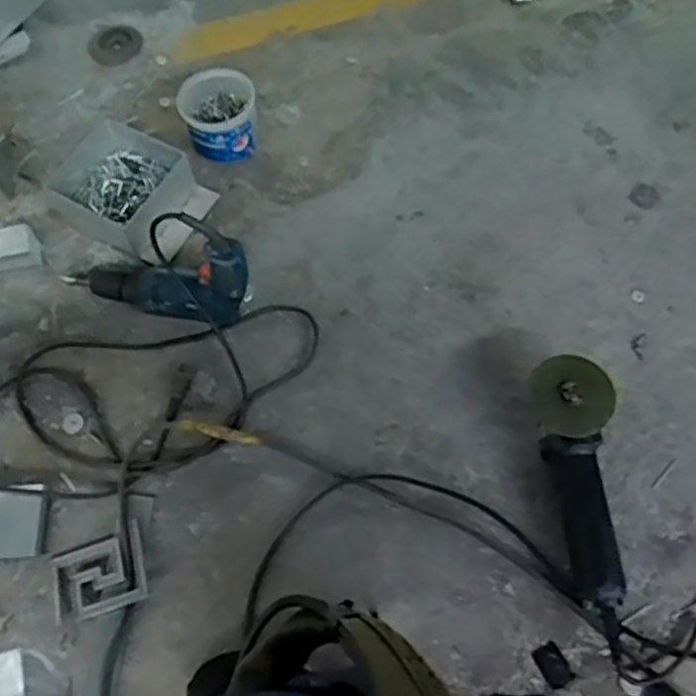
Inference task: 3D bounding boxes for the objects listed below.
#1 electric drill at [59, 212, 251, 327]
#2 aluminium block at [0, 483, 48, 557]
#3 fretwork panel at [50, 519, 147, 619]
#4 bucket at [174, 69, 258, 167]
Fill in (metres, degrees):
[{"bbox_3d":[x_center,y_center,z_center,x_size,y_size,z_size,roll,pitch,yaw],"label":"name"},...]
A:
[{"bbox_3d":[-0.262,-0.110,0.961,0.271,0.207,0.070,21,66,9],"label":"electric drill"},{"bbox_3d":[-0.417,0.215,0.910,0.079,0.018,0.087,-2,65,-2],"label":"aluminium block"},{"bbox_3d":[-0.301,0.274,0.883,0.112,0.024,0.089,-16,66,-8],"label":"fretwork panel"},{"bbox_3d":[-0.197,-0.355,1.115,0.115,0.080,0.122,0,64,-1],"label":"bucket"}]

